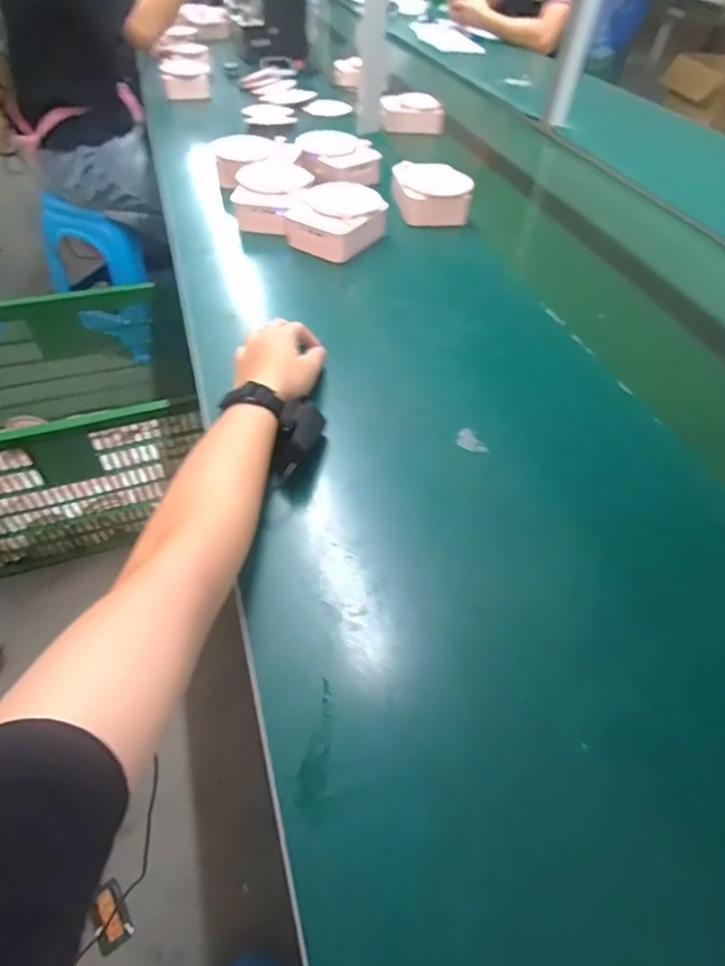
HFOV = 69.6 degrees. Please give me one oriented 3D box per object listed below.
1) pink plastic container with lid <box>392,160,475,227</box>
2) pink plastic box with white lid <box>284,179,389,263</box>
[{"bbox_3d":[0.105,-0.443,0.800,0.118,0.052,0.103,5,49,1],"label":"pink plastic container with lid"},{"bbox_3d":[-0.035,-0.370,0.734,0.115,0.052,0.125,27,53,19],"label":"pink plastic box with white lid"}]

